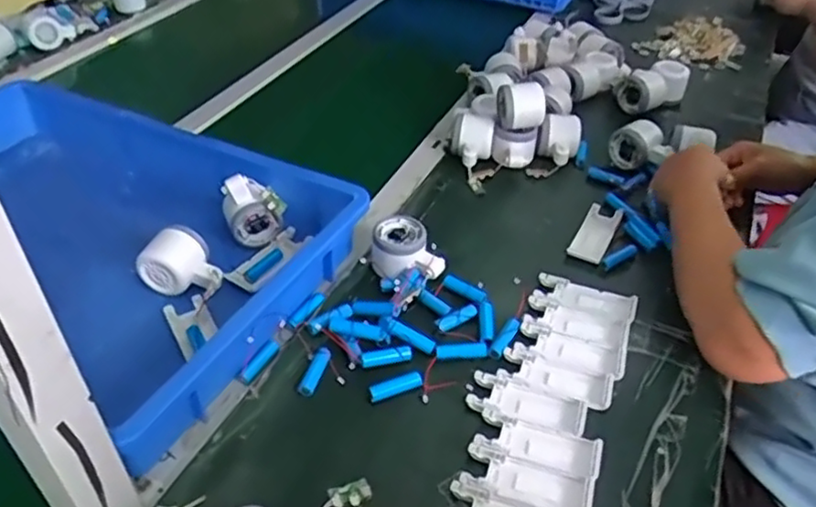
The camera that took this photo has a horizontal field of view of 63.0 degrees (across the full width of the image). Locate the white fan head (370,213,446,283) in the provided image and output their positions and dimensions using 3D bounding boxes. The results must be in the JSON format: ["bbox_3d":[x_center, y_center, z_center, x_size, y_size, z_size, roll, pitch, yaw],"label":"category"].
[{"bbox_3d":[-0.007,0.001,0.729,0.061,0.049,0.085,-23,46,-25],"label":"white fan head"}]

